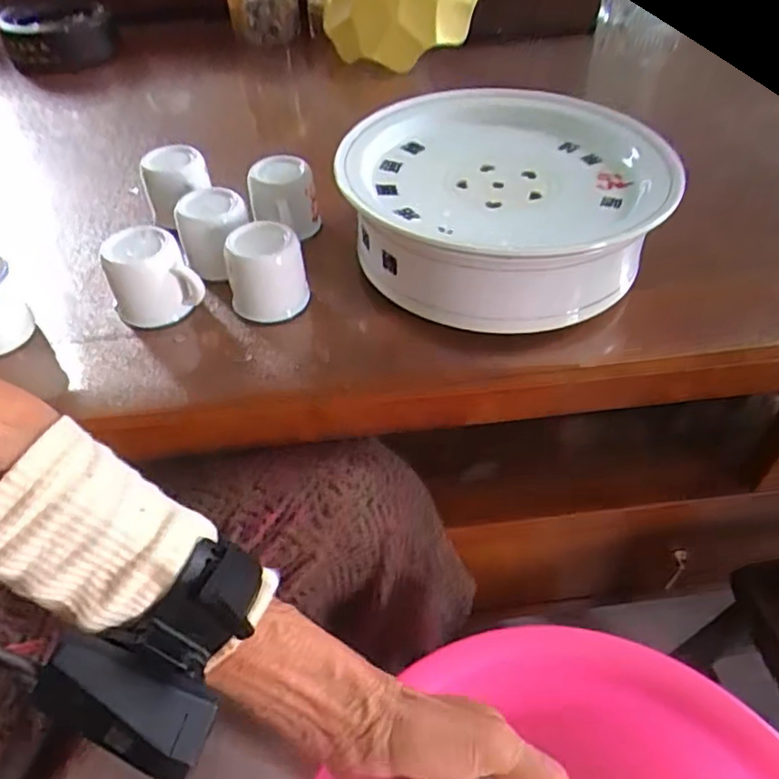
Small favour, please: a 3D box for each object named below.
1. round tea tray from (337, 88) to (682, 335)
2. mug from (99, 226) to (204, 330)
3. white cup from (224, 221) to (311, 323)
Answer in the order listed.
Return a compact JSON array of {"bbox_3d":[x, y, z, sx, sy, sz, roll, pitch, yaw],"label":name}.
[{"bbox_3d":[0.077,-0.136,0.460,0.217,0.081,0.229,-8,47,-5],"label":"round tea tray"},{"bbox_3d":[-0.163,-0.078,0.433,0.062,0.053,0.049,-13,48,-9],"label":"mug"},{"bbox_3d":[-0.087,-0.083,0.433,0.052,0.054,0.050,-2,47,2],"label":"white cup"}]

